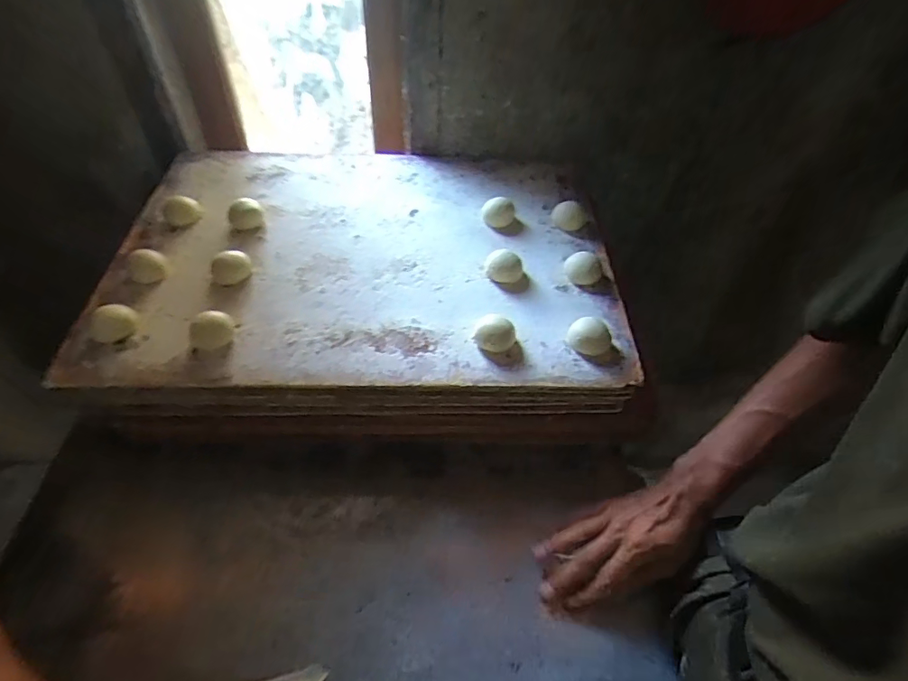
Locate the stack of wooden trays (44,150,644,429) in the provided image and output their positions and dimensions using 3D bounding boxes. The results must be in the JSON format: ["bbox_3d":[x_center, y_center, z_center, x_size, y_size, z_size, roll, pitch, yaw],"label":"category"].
[{"bbox_3d":[-0.102,-0.105,0.642,0.587,0.077,0.433,0,51,-2],"label":"stack of wooden trays"}]

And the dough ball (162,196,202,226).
[{"bbox_3d":[-0.349,-0.165,0.646,0.042,0.020,0.047,-23,55,-19],"label":"dough ball"}]

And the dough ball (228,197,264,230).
[{"bbox_3d":[-0.263,-0.159,0.637,0.039,0.029,0.040,1,51,-1],"label":"dough ball"}]

